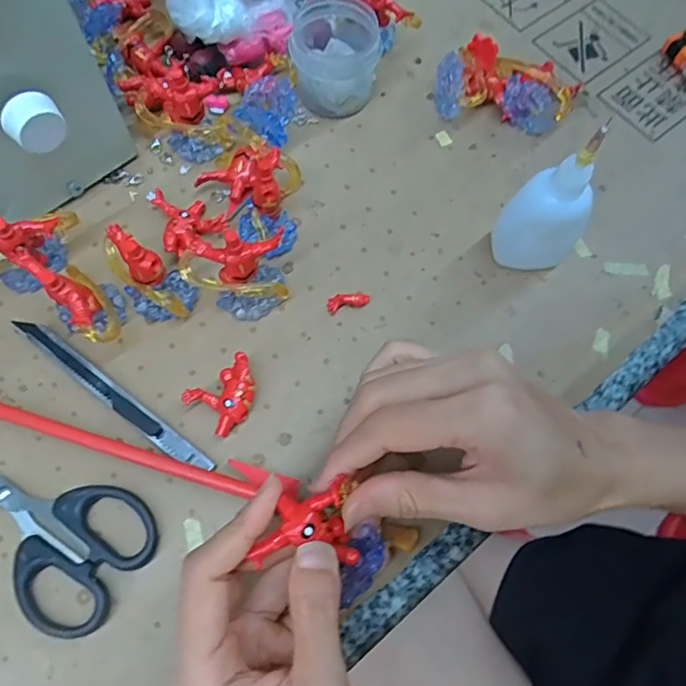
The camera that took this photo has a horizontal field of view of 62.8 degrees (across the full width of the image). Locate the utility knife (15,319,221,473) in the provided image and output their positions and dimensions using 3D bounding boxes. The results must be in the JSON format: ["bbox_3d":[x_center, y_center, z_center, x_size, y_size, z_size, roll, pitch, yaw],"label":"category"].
[{"bbox_3d":[-0.120,0.027,0.292,0.129,0.007,0.010,36,73,11],"label":"utility knife"}]

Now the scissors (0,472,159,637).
[{"bbox_3d":[-0.151,0.081,0.271,0.121,0.009,0.064,33,72,10],"label":"scissors"}]

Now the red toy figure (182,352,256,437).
[{"bbox_3d":[-0.059,0.028,0.289,0.036,0.016,0.029,-34,74,-13],"label":"red toy figure"}]

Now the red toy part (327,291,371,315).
[{"bbox_3d":[0.003,-0.024,0.315,0.024,0.006,0.010,-14,71,-7],"label":"red toy part"}]

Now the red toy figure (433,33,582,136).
[{"bbox_3d":[0.103,-0.162,0.354,0.083,0.030,0.065,25,71,7],"label":"red toy figure"}]

